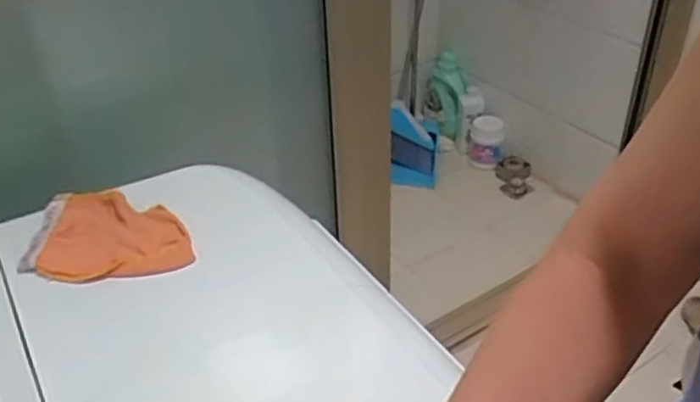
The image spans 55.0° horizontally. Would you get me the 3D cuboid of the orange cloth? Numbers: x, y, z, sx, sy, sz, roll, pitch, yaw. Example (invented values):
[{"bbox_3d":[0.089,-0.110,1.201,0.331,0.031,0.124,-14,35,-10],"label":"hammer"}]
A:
[{"bbox_3d":[-0.235,0.035,0.668,0.153,0.025,0.113,-2,35,0],"label":"orange cloth"}]

